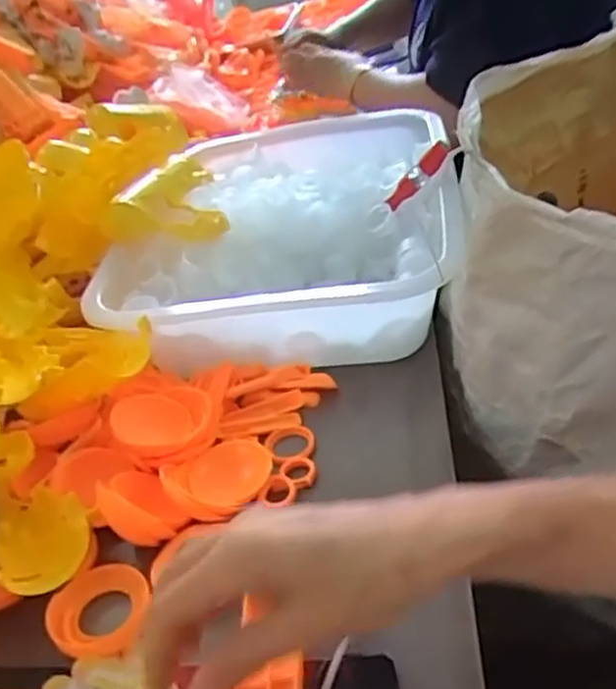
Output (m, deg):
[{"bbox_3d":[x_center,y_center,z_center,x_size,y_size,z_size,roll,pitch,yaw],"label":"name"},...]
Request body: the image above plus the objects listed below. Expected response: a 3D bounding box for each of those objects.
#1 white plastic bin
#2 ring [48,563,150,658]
[{"bbox_3d":[-0.011,-0.112,0.671,0.265,0.082,0.388,-3,35,15],"label":"white plastic bin"},{"bbox_3d":[-0.120,0.155,0.420,0.057,0.015,0.055,-9,34,6],"label":"ring"}]

